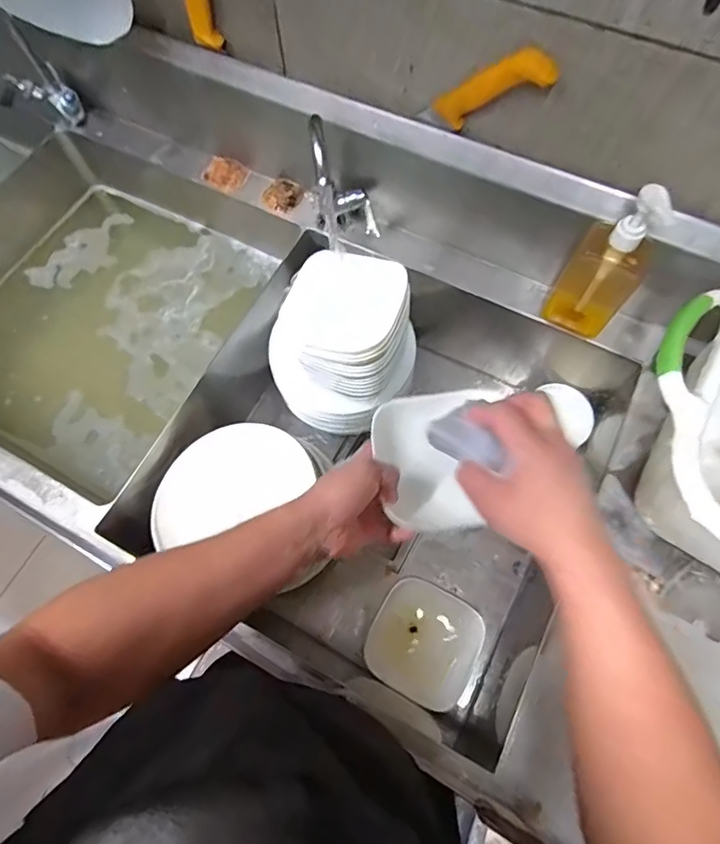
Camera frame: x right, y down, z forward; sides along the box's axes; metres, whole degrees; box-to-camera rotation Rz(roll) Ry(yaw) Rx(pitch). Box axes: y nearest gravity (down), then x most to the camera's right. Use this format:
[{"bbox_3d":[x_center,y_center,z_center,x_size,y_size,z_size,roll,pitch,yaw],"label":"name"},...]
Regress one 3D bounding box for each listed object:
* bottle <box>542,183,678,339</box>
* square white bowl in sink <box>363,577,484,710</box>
[{"bbox_3d":[0.303,-0.192,0.589,0.083,0.218,0.051,28,72,12],"label":"bottle"},{"bbox_3d":[0.095,0.319,0.709,0.147,0.039,0.151,28,72,12],"label":"square white bowl in sink"}]

